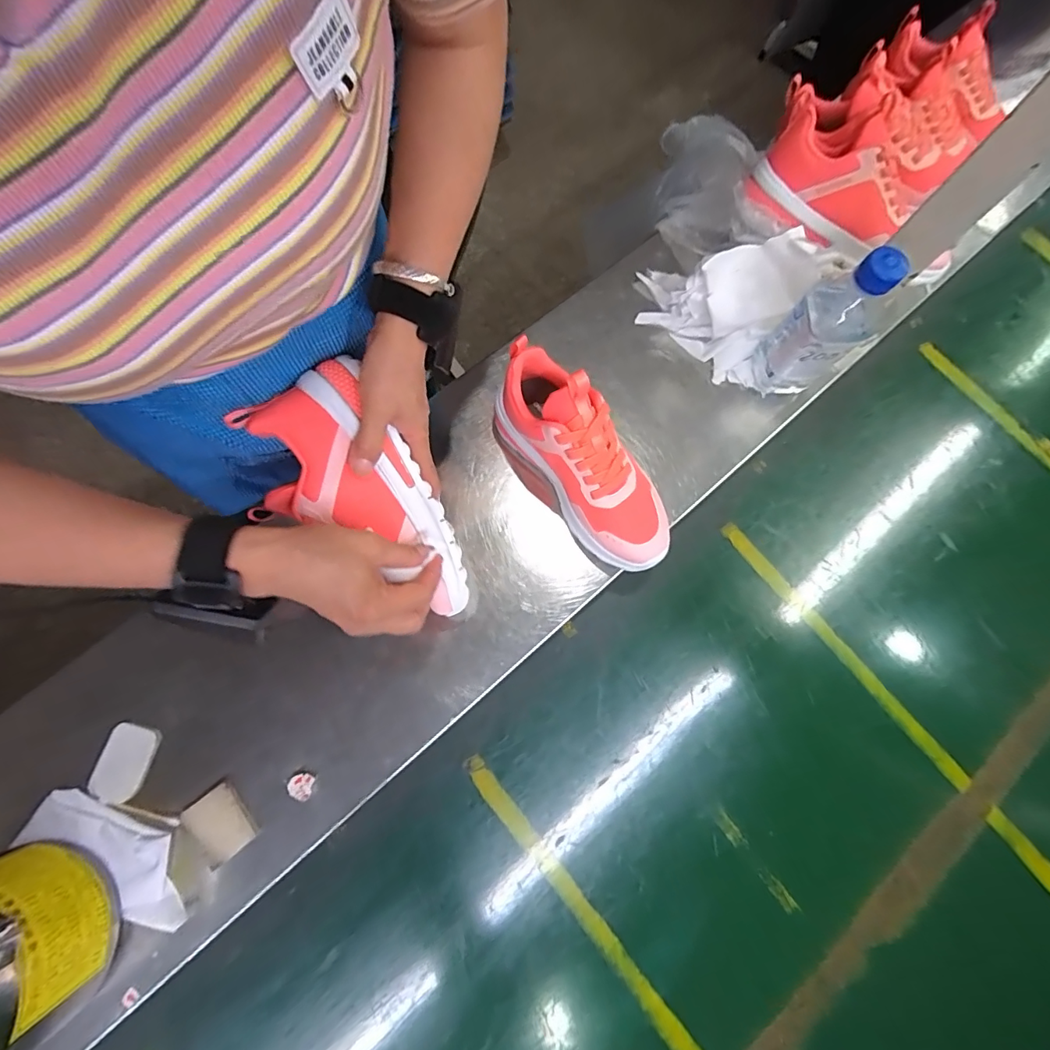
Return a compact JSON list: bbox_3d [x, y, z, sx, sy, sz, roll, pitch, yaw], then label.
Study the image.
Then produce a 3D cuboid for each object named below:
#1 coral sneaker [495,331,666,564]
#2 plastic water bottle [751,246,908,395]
[{"bbox_3d":[0.055,-0.060,0.437,0.074,0.114,0.216,-35,92,-9],"label":"coral sneaker"},{"bbox_3d":[0.282,-0.190,0.450,0.076,0.160,0.071,-42,80,-10],"label":"plastic water bottle"}]

